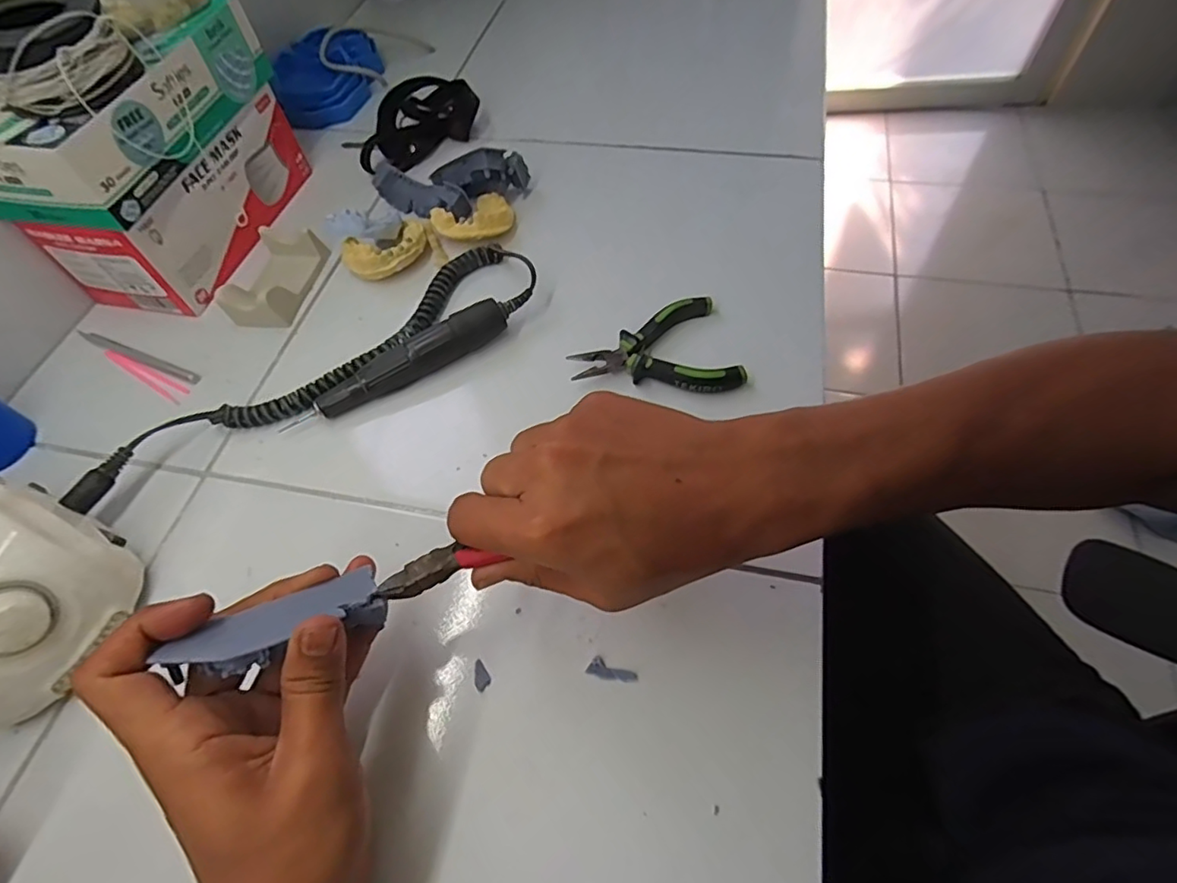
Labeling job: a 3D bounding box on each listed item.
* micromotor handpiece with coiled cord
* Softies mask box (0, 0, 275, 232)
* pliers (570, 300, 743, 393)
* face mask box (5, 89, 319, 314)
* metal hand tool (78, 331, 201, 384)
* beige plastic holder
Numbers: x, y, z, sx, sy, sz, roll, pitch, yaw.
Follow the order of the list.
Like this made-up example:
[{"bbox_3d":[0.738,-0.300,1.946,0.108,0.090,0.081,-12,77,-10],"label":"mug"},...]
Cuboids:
[{"bbox_3d":[-0.192,-0.058,0.428,0.332,0.029,0.094,-27,60,-13],"label":"micromotor handpiece with coiled cord"},{"bbox_3d":[-0.354,-0.257,0.441,0.117,0.064,0.211,7,59,8],"label":"Softies mask box"},{"bbox_3d":[0.046,-0.064,0.422,0.112,0.017,0.081,-11,58,-3],"label":"pliers"},{"bbox_3d":[-0.351,-0.213,0.507,0.114,0.088,0.201,7,59,8],"label":"face mask box"},{"bbox_3d":[-0.365,-0.070,0.468,0.133,0.004,0.010,19,61,15],"label":"metal hand tool"},{"bbox_3d":[-0.261,-0.137,0.485,0.050,0.032,0.096,8,59,9],"label":"beige plastic holder"}]

